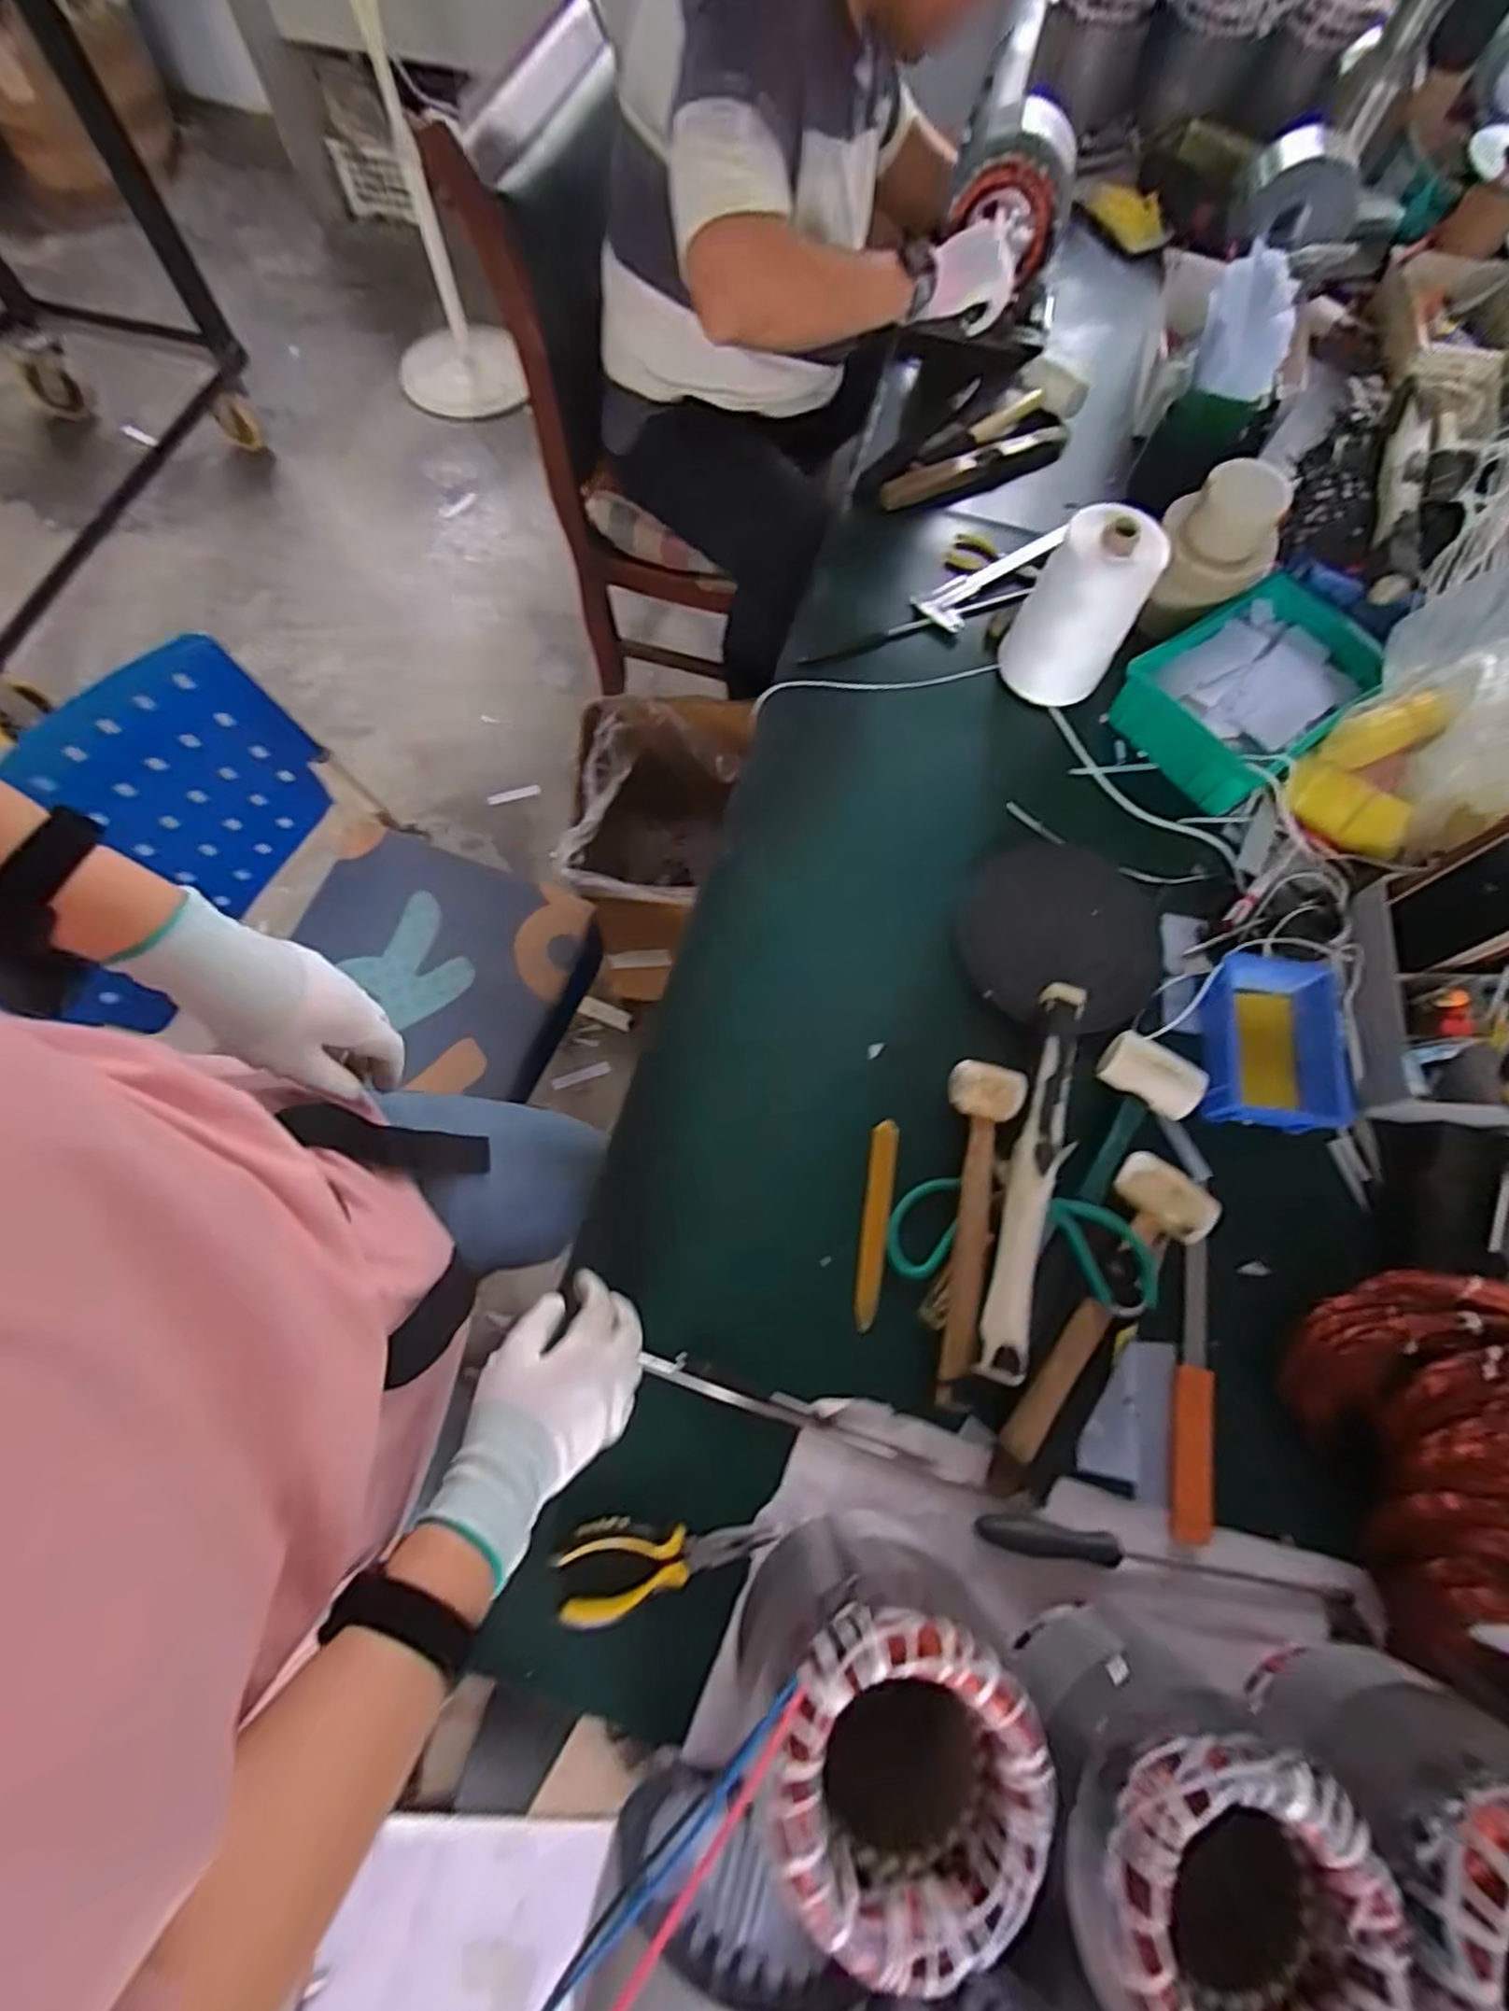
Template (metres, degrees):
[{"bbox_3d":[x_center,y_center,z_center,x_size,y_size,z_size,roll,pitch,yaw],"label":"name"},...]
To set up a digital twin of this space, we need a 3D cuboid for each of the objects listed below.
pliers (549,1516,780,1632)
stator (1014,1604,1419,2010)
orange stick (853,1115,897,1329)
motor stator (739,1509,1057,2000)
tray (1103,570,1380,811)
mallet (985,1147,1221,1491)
[{"bbox_3d":[-0.065,0.383,0.518,0.149,0.013,0.057,-17,72,-8],"label":"pliers"},{"bbox_3d":[0.241,0.462,0.419,0.146,0.153,0.146,-1,71,-2],"label":"stator"},{"bbox_3d":[0.101,0.178,0.609,0.023,0.008,0.165,10,71,2],"label":"orange stick"},{"bbox_3d":[0.075,0.397,0.418,0.134,0.139,0.144,1,71,-2],"label":"motor stator"},{"bbox_3d":[0.518,-0.329,0.770,0.235,0.068,0.171,-35,75,-13],"label":"tray"},{"bbox_3d":[0.262,0.243,0.572,0.069,0.037,0.284,38,74,11],"label":"mallet"}]

